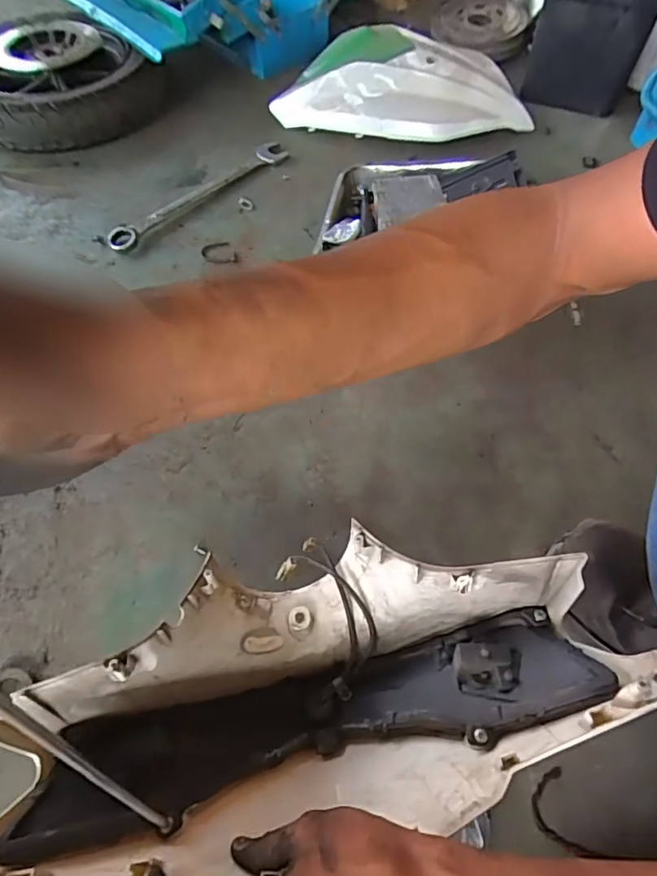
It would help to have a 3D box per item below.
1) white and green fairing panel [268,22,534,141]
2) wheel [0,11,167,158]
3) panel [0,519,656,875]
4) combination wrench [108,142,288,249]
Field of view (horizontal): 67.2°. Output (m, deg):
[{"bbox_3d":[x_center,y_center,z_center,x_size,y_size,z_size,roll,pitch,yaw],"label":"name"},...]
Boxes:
[{"bbox_3d":[0.164,-0.743,1.026,0.491,0.096,0.311,12,60,8],"label":"white and green fairing panel"},{"bbox_3d":[-0.527,-0.745,1.043,0.374,0.113,0.379,0,59,1],"label":"wheel"},{"bbox_3d":[-0.012,0.188,0.382,0.416,0.170,0.193,-13,59,-3],"label":"panel"},{"bbox_3d":[-0.236,-0.463,0.922,0.054,0.016,0.400,38,66,21],"label":"combination wrench"}]

